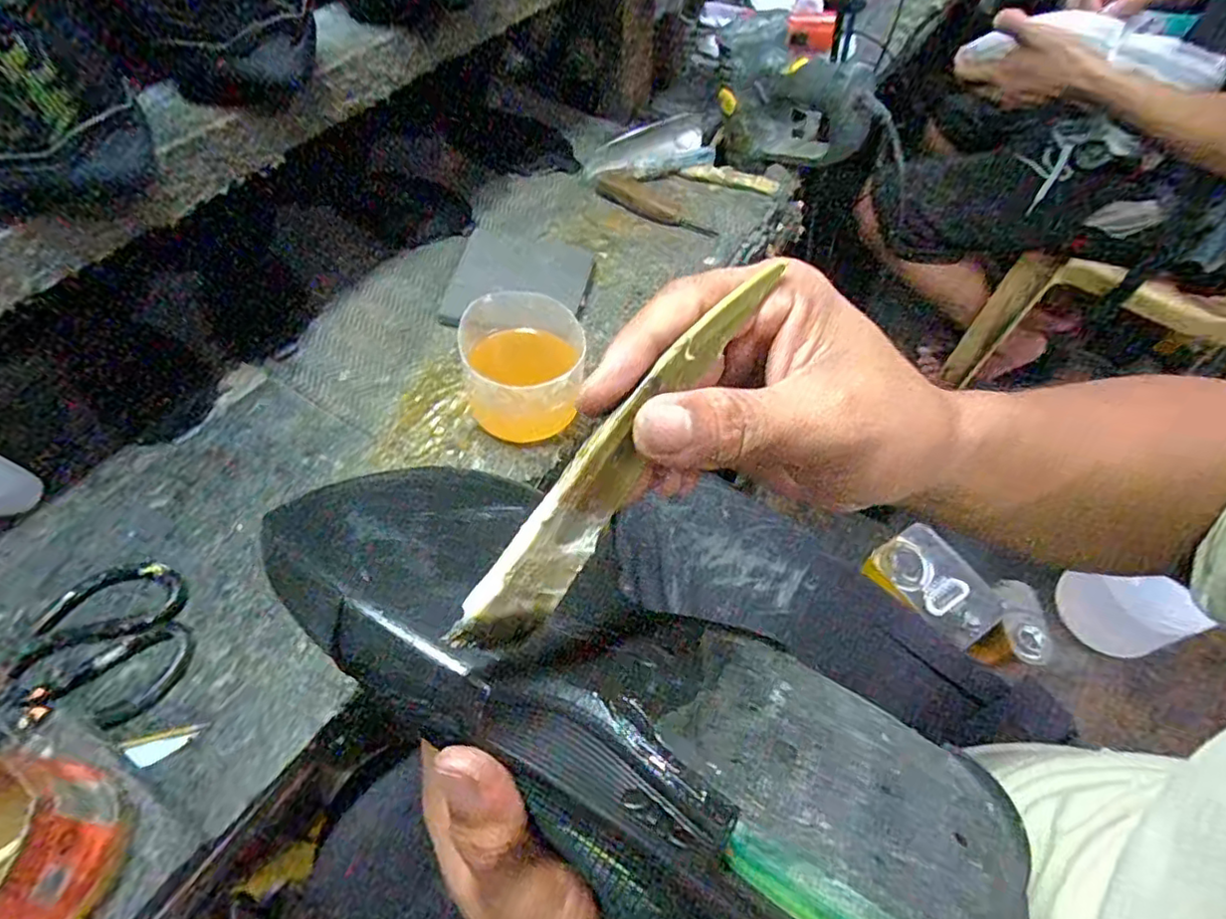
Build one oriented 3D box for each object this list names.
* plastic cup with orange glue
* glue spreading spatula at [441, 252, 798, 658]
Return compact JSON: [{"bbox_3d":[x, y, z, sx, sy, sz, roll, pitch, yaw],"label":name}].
[{"bbox_3d":[-0.071,-0.070,0.483,0.094,0.070,0.099,1,58,-2],"label":"plastic cup with orange glue"},{"bbox_3d":[0.003,-0.002,0.177,0.131,0.024,0.005,-53,37,-11],"label":"glue spreading spatula"}]

